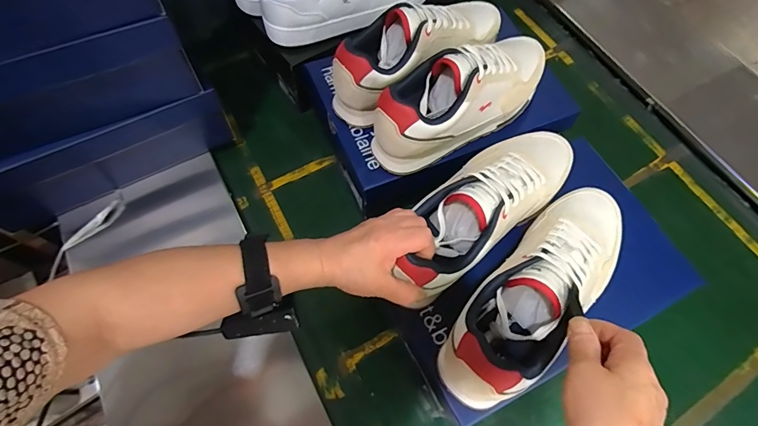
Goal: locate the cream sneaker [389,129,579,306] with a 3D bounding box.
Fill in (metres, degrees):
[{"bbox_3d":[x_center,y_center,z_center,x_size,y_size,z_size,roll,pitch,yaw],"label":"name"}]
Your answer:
[{"bbox_3d":[0.122,-0.011,0.438,0.269,0.089,0.089,-38,72,-26],"label":"cream sneaker"}]

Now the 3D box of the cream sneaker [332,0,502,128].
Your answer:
[{"bbox_3d":[0.062,-0.227,0.543,0.282,0.108,0.093,-32,71,-18],"label":"cream sneaker"}]

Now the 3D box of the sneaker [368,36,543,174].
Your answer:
[{"bbox_3d":[0.116,-0.155,0.510,0.273,0.108,0.094,-32,71,-18],"label":"sneaker"}]

